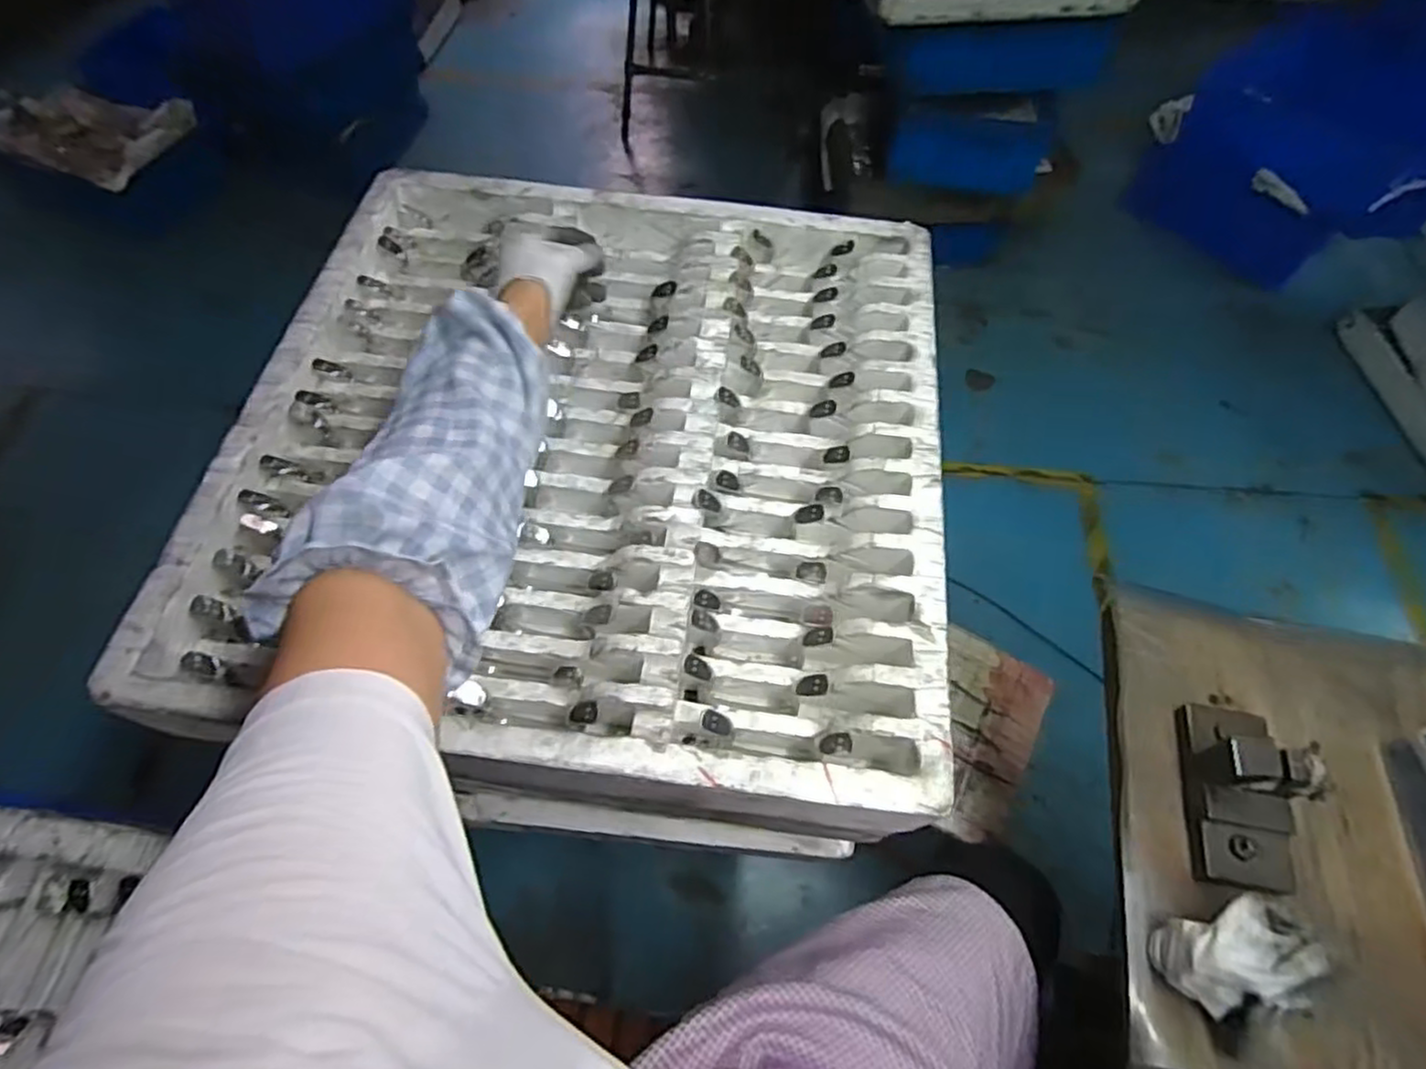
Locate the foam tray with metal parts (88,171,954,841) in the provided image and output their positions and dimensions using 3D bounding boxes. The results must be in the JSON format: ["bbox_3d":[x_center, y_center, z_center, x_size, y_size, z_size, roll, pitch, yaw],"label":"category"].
[{"bbox_3d":[-0.093,-0.075,0.592,0.532,0.067,0.550,6,60,2],"label":"foam tray with metal parts"}]

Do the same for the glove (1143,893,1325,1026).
[{"bbox_3d":[0.351,0.281,0.483,0.082,0.066,0.063,-4,60,-4],"label":"glove"}]

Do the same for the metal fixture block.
[{"bbox_3d":[0.400,0.188,0.534,0.069,0.064,0.133,8,60,4],"label":"metal fixture block"}]

